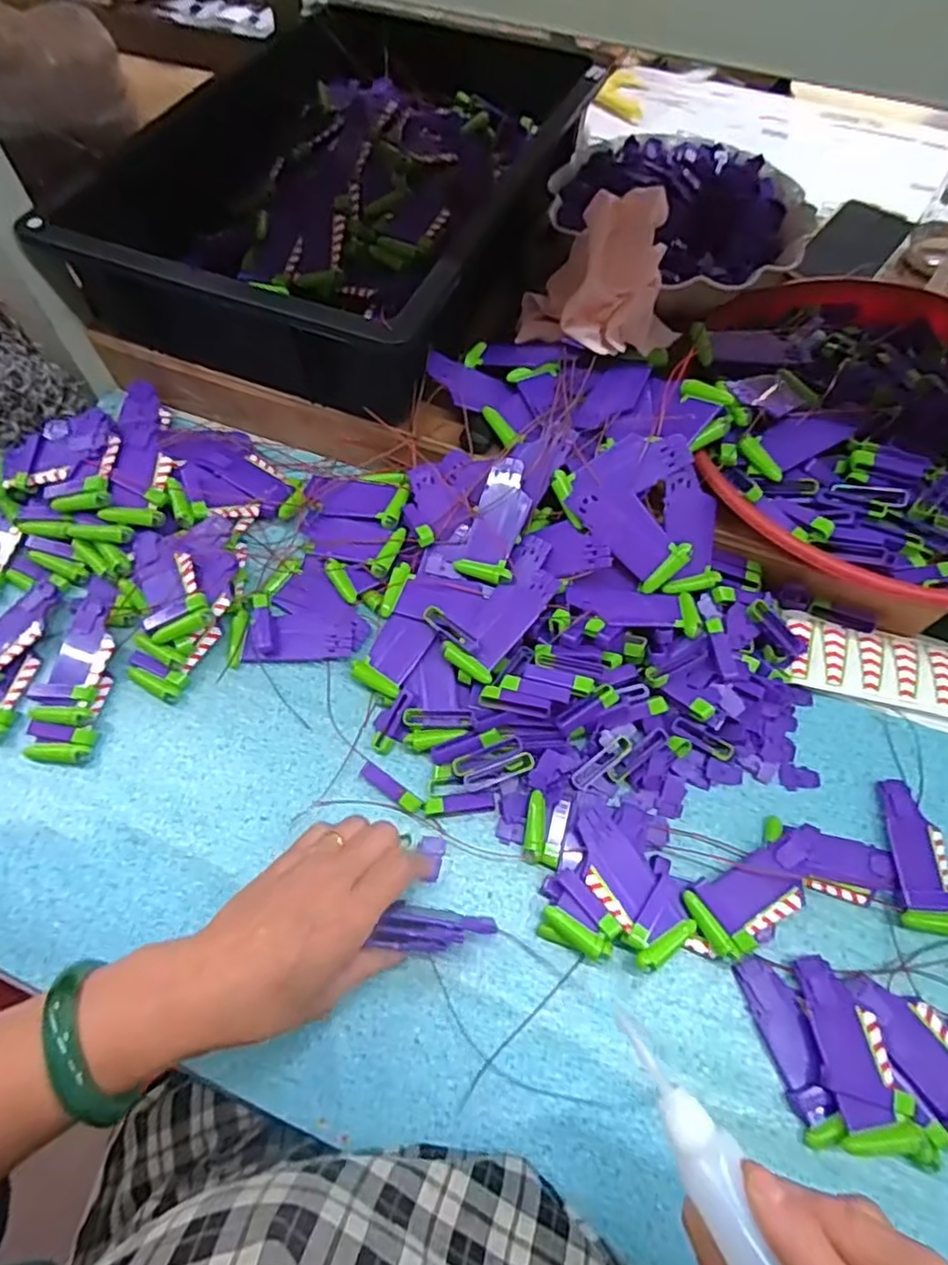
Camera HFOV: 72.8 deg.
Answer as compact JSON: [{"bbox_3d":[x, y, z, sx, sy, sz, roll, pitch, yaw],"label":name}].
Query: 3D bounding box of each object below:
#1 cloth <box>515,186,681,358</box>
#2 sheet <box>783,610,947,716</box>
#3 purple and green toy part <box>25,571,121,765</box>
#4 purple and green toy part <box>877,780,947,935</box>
[{"bbox_3d":[0.096,-0.263,0.465,0.113,0.081,0.107,12,62,5],"label":"cloth"},{"bbox_3d":[0.324,0.031,0.455,0.193,0.007,0.057,13,64,8],"label":"sheet"},{"bbox_3d":[-0.278,0.025,0.454,0.045,0.020,0.133,2,62,0],"label":"purple and green toy part"},{"bbox_3d":[0.284,0.140,0.405,0.042,0.014,0.090,7,62,3],"label":"purple and green toy part"}]

